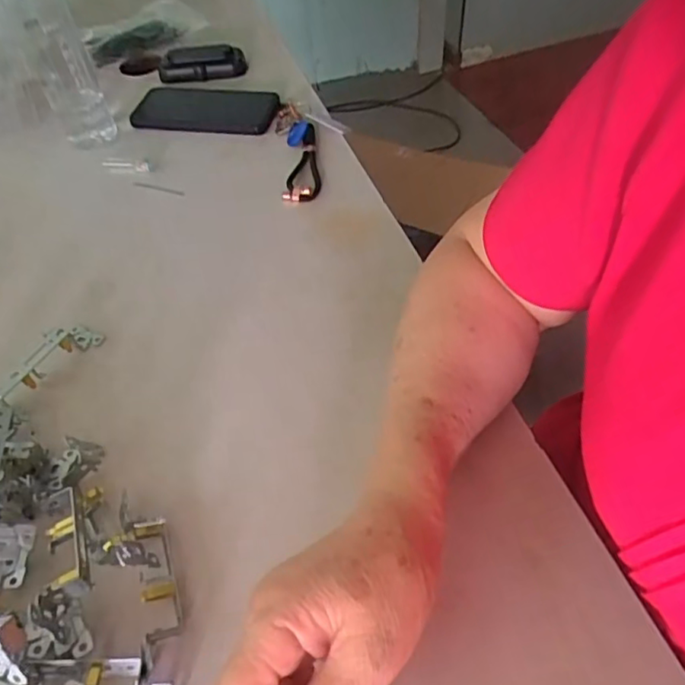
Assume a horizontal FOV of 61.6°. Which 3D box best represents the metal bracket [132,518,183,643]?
[{"bbox_3d":[-0.111,0.139,0.345,0.019,0.016,0.073,-18,53,-9],"label":"metal bracket"}]

